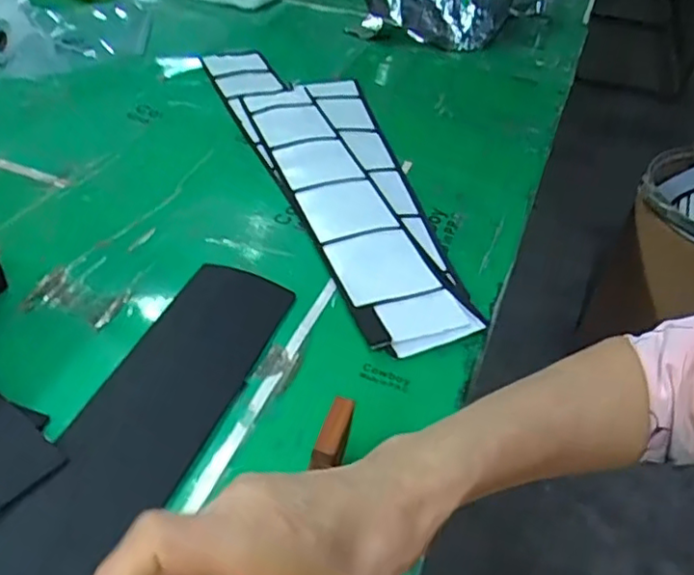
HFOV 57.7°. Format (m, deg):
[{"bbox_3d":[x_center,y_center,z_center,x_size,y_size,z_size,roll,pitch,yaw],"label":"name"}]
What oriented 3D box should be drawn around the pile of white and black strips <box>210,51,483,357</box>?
[{"bbox_3d":[-0.009,-0.160,0.772,0.176,0.012,0.622,-13,44,-19],"label":"pile of white and black strips"}]

